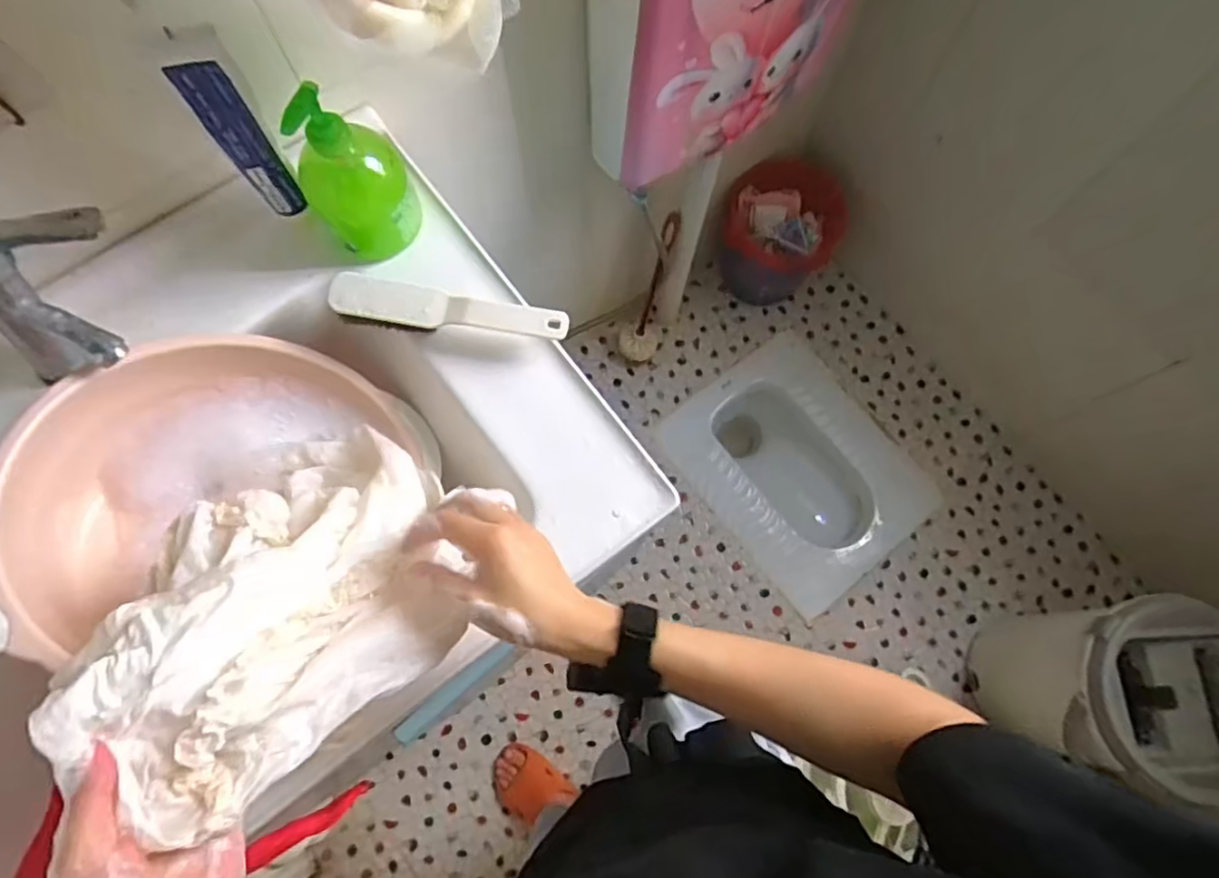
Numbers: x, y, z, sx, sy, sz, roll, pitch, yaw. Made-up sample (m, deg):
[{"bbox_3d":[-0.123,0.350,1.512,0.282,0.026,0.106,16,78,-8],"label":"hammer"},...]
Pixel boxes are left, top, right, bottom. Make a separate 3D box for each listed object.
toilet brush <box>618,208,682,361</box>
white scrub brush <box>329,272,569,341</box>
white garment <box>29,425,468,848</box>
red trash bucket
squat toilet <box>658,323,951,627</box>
[{"bbox_3d":[0.068,-0.271,1.255,0.082,0.400,0.137,11,74,3],"label":"toilet brush"},{"bbox_3d":[-0.137,-0.108,0.562,0.200,0.028,0.035,10,74,2],"label":"white scrub brush"},{"bbox_3d":[-0.198,0.084,0.445,0.178,0.327,0.083,-2,117,-1],"label":"white garment"},{"bbox_3d":[0.350,-0.424,1.367,0.236,0.258,0.193,27,76,7],"label":"red trash bucket"},{"bbox_3d":[0.397,0.076,1.456,0.397,0.218,0.500,-37,78,-10],"label":"squat toilet"}]

